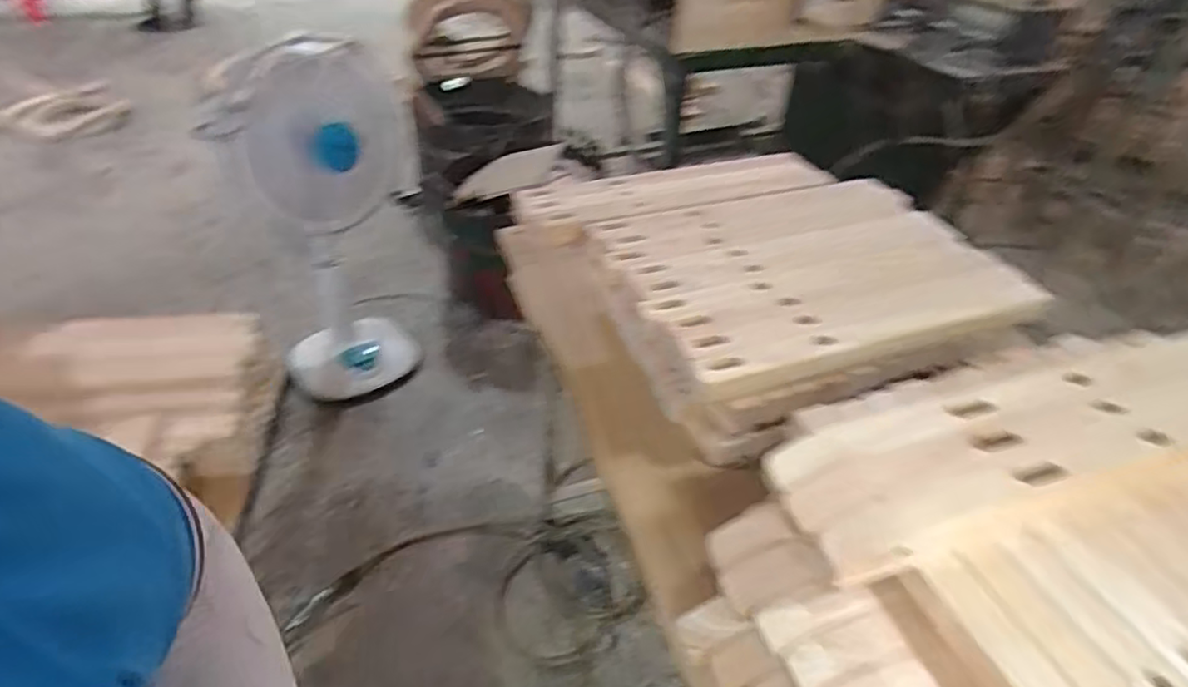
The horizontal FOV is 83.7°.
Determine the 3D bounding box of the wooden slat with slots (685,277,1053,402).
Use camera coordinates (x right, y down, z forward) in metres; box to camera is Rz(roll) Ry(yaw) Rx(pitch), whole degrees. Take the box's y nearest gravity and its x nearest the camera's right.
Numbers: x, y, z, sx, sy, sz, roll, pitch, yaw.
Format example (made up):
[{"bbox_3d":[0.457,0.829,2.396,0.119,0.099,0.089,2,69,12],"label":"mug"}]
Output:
[{"bbox_3d":[0.284,-0.008,0.674,0.411,0.037,0.044,-11,41,-17],"label":"wooden slat with slots"}]

